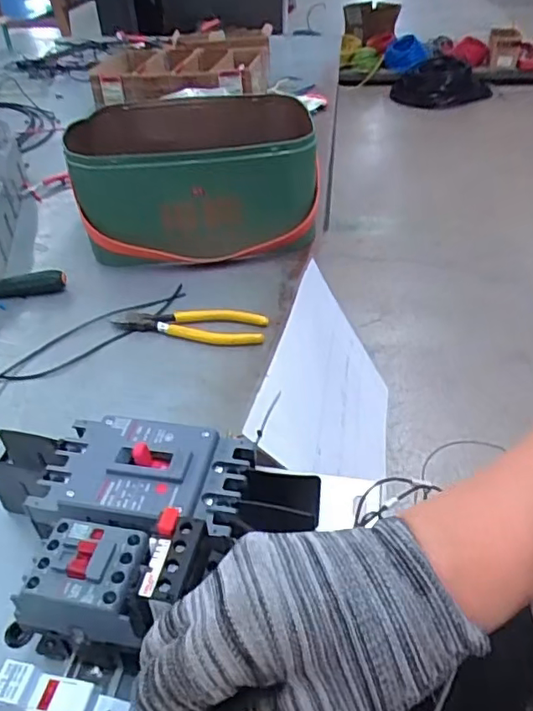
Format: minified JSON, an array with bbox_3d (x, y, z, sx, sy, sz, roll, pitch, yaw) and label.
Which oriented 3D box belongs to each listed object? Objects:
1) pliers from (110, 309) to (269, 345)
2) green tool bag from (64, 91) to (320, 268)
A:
[{"bbox_3d":[-0.082,-0.034,0.605,0.161,0.012,0.050,6,40,8],"label":"pliers"},{"bbox_3d":[-0.087,-0.250,0.774,0.315,0.136,0.270,-7,40,-8],"label":"green tool bag"}]

